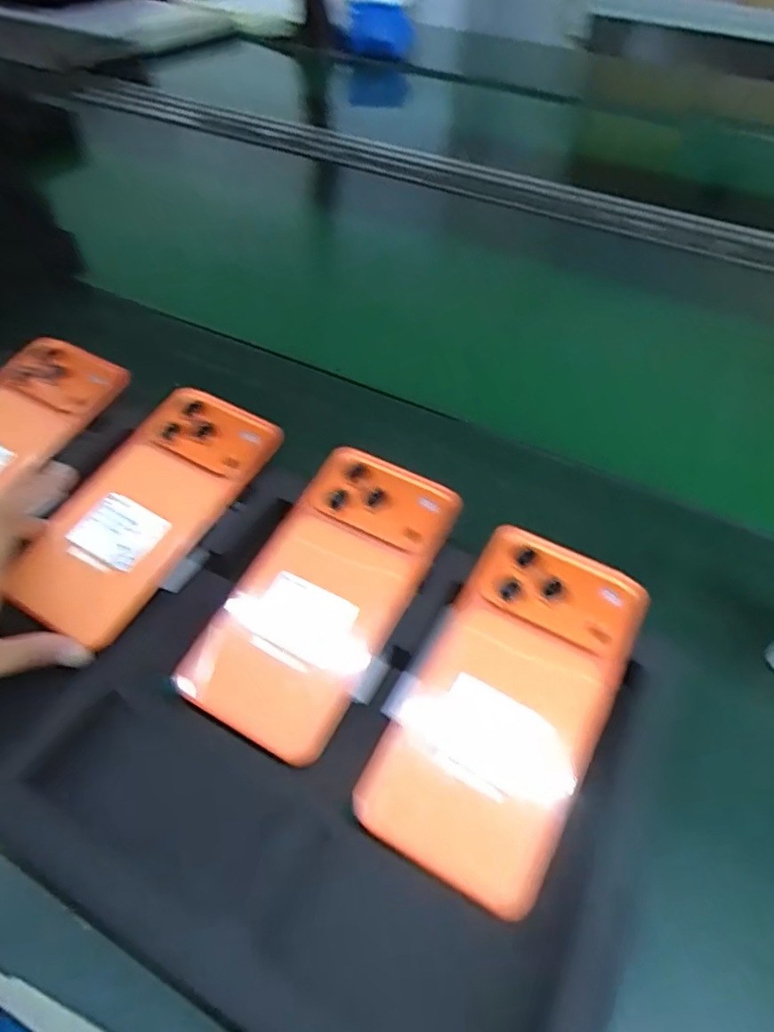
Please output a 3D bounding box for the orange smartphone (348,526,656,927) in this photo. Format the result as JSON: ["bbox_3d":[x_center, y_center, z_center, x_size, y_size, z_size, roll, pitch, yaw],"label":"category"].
[{"bbox_3d":[0.055,0.083,0.285,0.082,0.011,0.159,23,64,21],"label":"orange smartphone"}]

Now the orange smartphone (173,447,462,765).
[{"bbox_3d":[-0.030,0.037,0.320,0.077,0.013,0.162,26,67,19],"label":"orange smartphone"}]

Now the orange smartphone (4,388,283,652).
[{"bbox_3d":[-0.136,-0.006,0.354,0.079,0.014,0.159,27,66,20],"label":"orange smartphone"}]

